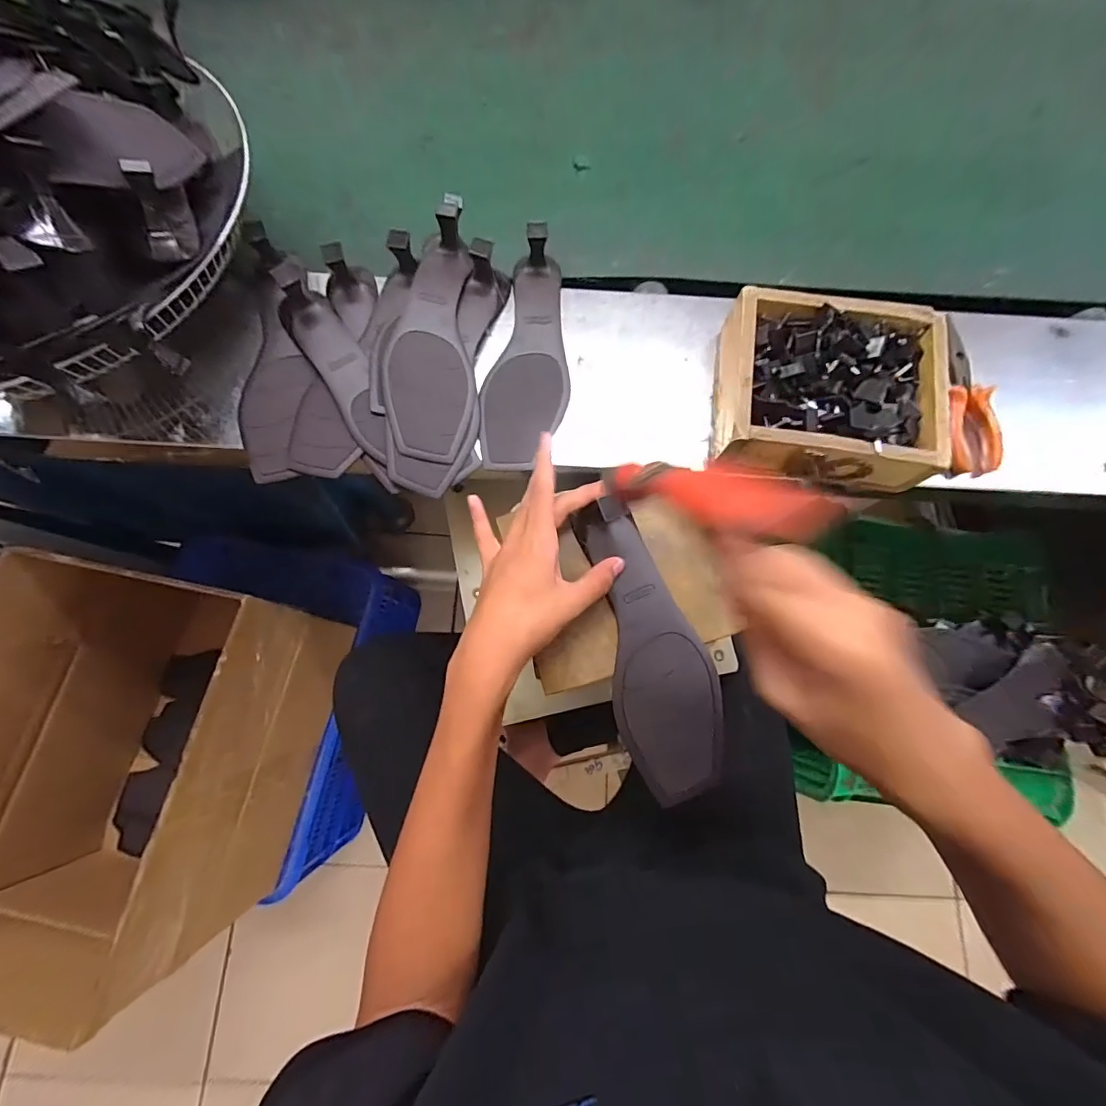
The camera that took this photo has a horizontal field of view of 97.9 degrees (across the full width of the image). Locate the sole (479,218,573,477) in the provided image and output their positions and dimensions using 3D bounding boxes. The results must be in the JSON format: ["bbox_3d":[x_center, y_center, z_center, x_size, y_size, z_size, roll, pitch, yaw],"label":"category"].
[{"bbox_3d":[-0.018,-0.190,0.466,0.076,0.065,0.228,11,76,1],"label":"sole"}]

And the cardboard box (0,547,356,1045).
[{"bbox_3d":[-0.564,0.298,0.676,0.326,0.330,0.489,12,76,1],"label":"cardboard box"}]

